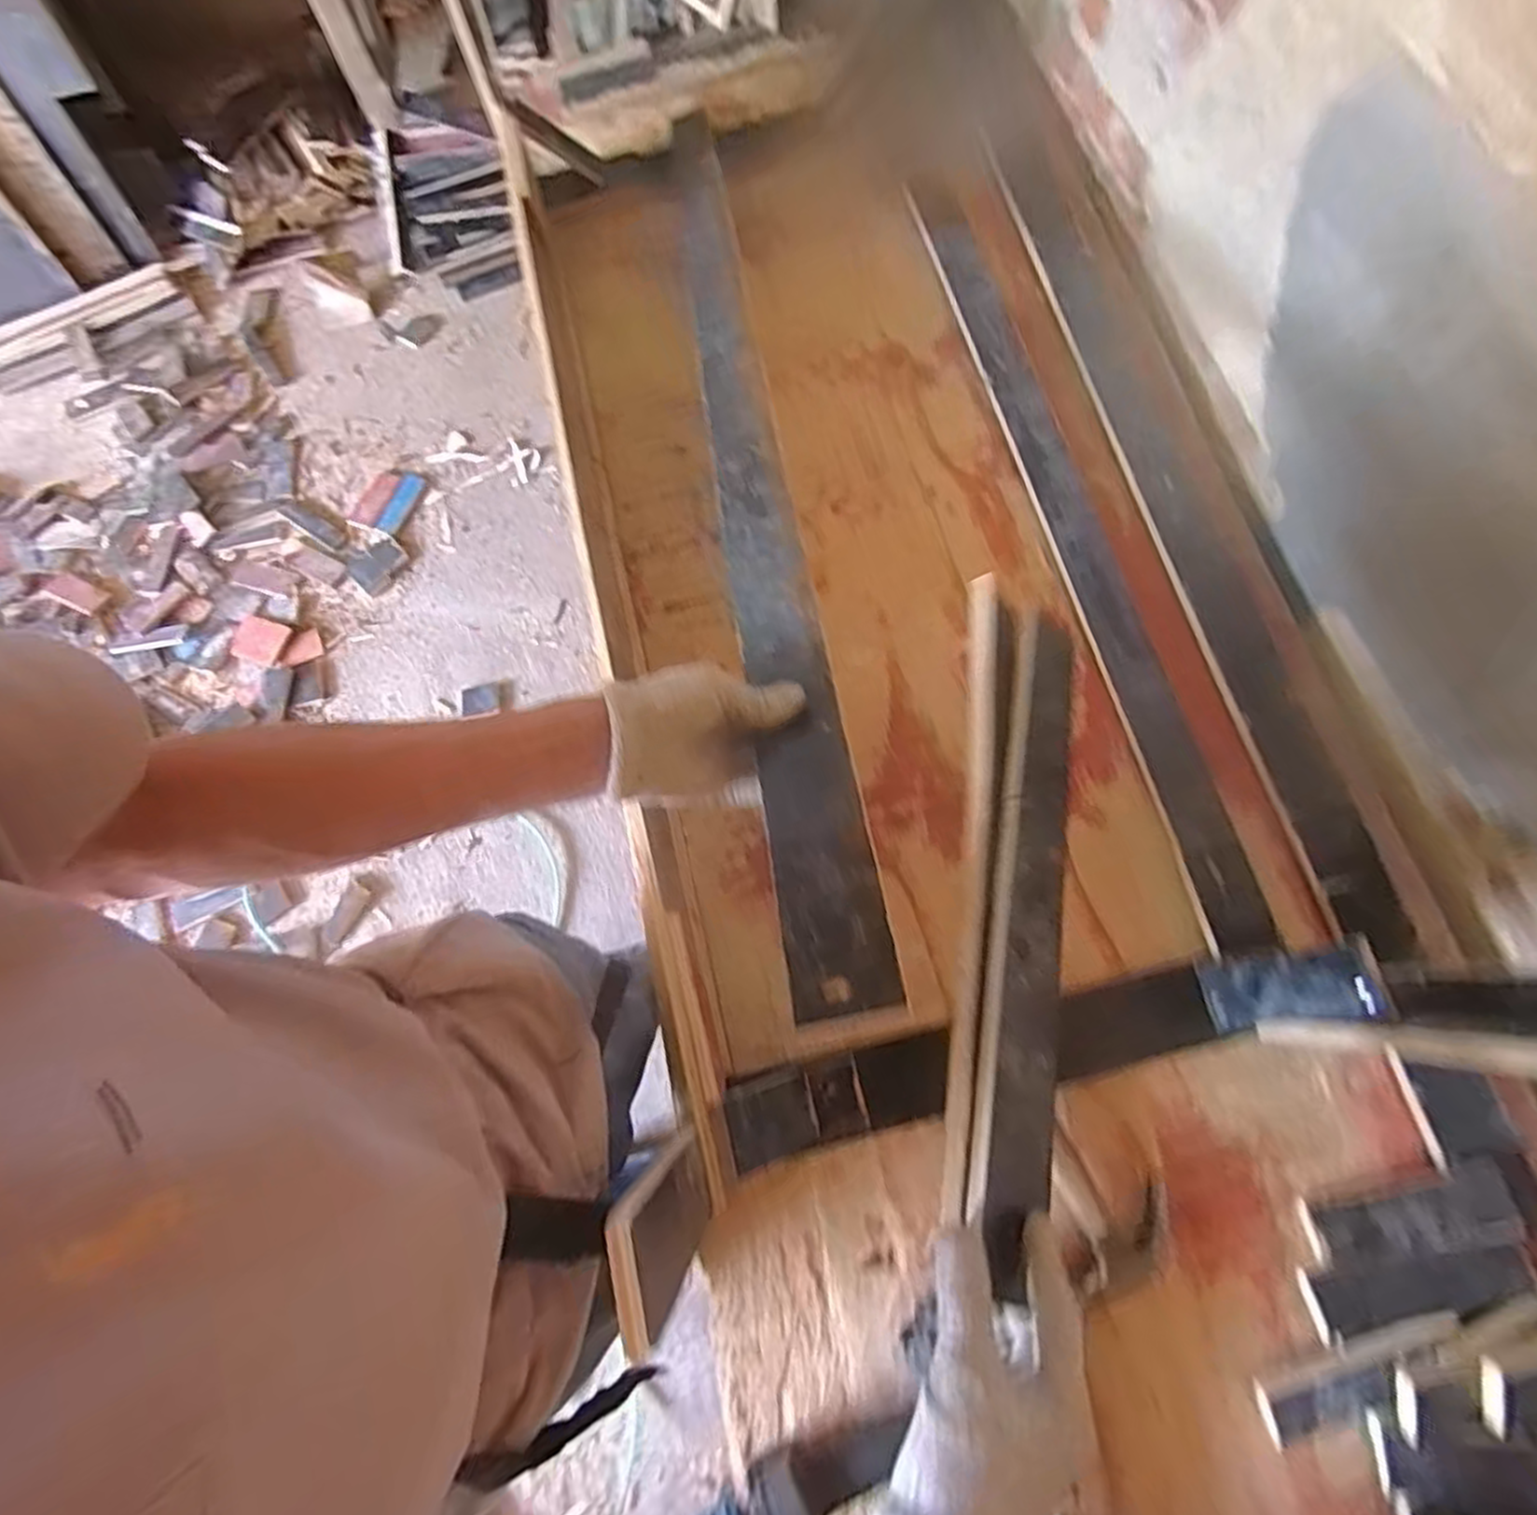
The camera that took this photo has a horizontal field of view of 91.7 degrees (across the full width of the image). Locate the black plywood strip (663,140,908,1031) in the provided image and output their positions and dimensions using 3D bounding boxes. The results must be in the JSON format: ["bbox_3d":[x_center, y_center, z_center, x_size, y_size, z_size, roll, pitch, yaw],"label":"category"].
[{"bbox_3d":[-0.030,-0.300,0.680,0.062,0.024,1.114,-9,59,-1],"label":"black plywood strip"}]

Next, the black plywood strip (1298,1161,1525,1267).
[{"bbox_3d":[0.567,0.407,0.655,0.176,0.020,0.056,-13,71,-2],"label":"black plywood strip"}]

